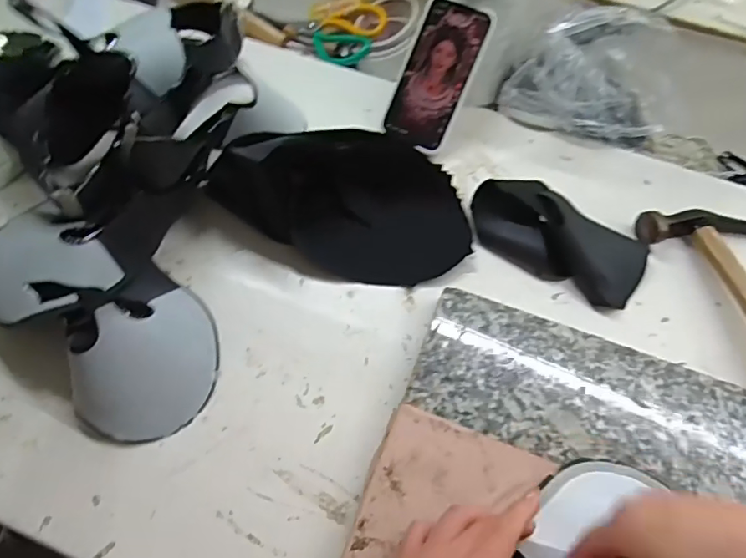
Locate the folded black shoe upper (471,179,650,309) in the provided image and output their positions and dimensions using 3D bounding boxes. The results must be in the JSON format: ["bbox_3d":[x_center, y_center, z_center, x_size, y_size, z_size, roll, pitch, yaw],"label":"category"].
[{"bbox_3d":[0.190,-0.047,0.552,0.184,0.040,0.088,30,60,15],"label":"folded black shoe upper"}]

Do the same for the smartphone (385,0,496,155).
[{"bbox_3d":[0.072,-0.233,0.615,0.080,0.015,0.162,23,100,11],"label":"smartphone"}]

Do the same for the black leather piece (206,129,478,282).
[{"bbox_3d":[-0.027,-0.071,0.517,0.250,0.094,0.132,-5,57,-7],"label":"black leather piece"}]

